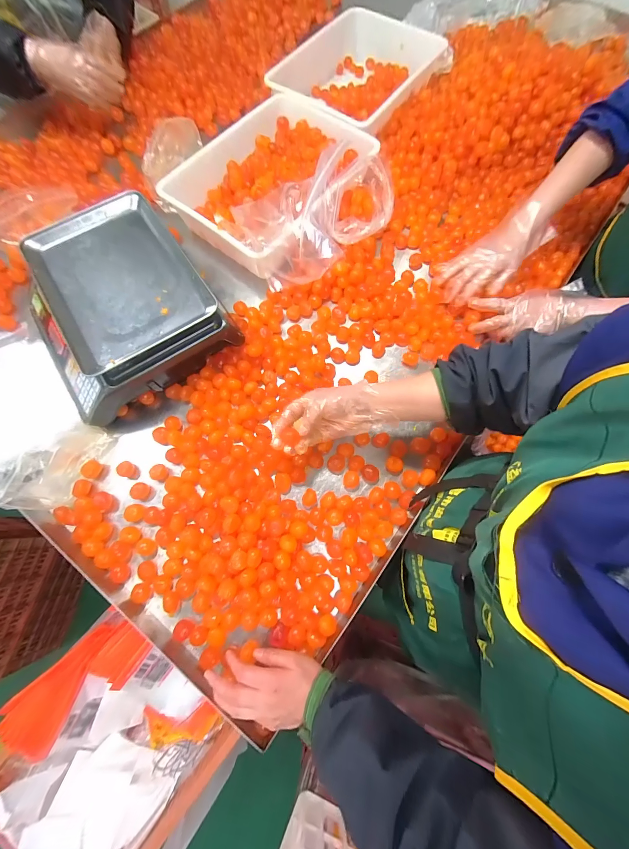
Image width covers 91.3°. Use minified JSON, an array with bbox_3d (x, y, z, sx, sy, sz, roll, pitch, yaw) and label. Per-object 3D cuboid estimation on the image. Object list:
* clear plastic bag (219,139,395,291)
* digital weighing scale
[{"bbox_3d":[0.000,-0.467,0.644,0.385,0.140,0.246,-37,76,-10],"label":"clear plastic bag"},{"bbox_3d":[-0.368,-0.222,0.574,0.324,0.115,0.333,-34,76,-9],"label":"digital weighing scale"}]

